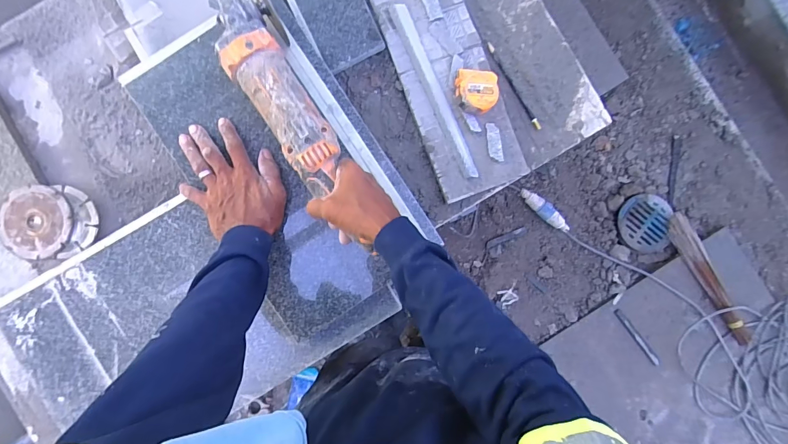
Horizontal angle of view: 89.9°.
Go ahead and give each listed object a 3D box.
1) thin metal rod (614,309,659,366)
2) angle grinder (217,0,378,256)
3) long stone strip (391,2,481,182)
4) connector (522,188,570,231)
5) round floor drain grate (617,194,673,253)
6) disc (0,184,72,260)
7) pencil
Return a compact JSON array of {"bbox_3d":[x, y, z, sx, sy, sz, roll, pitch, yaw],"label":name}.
[{"bbox_3d":[0.819,0.387,1.326,0.020,0.013,0.224,-35,89,-1],"label":"thin metal rod"},{"bbox_3d":[-0.142,-0.155,0.501,0.080,0.083,0.257,-25,89,-1],"label":"angle grinder"},{"bbox_3d":[0.060,-0.189,0.570,0.022,0.010,0.266,-24,89,-1],"label":"long stone strip"},{"bbox_3d":[0.508,-0.041,1.331,0.046,0.038,0.195,-45,76,-1],"label":"connector"},{"bbox_3d":[0.854,0.004,1.342,0.161,0.034,0.191,6,89,0],"label":"round floor drain grate"},{"bbox_3d":[-0.522,-0.001,0.572,0.098,0.006,0.102,0,89,0],"label":"disc"},{"bbox_3d":[0.179,-0.202,0.589,0.011,0.011,0.146,-31,89,-1],"label":"pencil"}]

